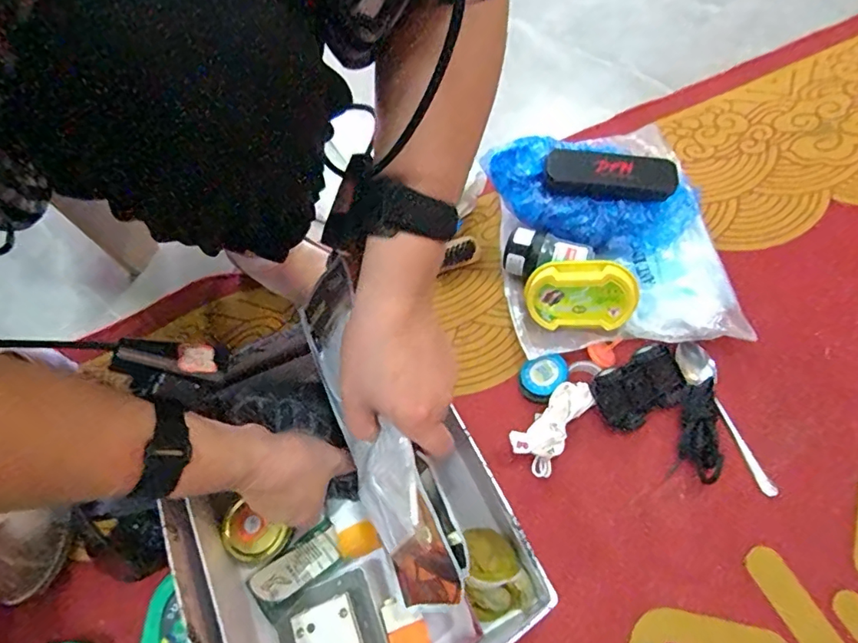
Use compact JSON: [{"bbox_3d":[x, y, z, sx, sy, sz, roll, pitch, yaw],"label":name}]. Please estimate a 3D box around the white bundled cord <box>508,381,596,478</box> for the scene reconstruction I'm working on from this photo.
[{"bbox_3d":[0.122,0.101,0.507,0.046,0.045,0.095,31,67,19],"label":"white bundled cord"}]

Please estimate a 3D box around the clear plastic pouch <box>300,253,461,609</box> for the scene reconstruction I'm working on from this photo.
[{"bbox_3d":[-0.048,0.080,0.395,0.023,0.108,0.271,-11,67,-33],"label":"clear plastic pouch"}]

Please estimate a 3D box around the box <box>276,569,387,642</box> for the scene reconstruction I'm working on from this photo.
[{"bbox_3d":[-0.082,0.264,0.419,0.083,0.022,0.085,-24,62,-7],"label":"box"}]

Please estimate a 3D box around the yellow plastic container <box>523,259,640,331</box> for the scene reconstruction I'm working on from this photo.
[{"bbox_3d":[0.162,-0.030,0.549,0.113,0.070,0.037,0,21,19],"label":"yellow plastic container"}]

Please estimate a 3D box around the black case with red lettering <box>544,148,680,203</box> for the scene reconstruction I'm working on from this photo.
[{"bbox_3d":[0.209,-0.166,0.583,0.146,0.027,0.054,4,62,8],"label":"black case with red lettering"}]

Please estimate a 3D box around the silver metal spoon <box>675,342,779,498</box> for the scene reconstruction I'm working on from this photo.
[{"bbox_3d":[0.302,0.094,0.516,0.038,0.023,0.161,-25,77,-10],"label":"silver metal spoon"}]

